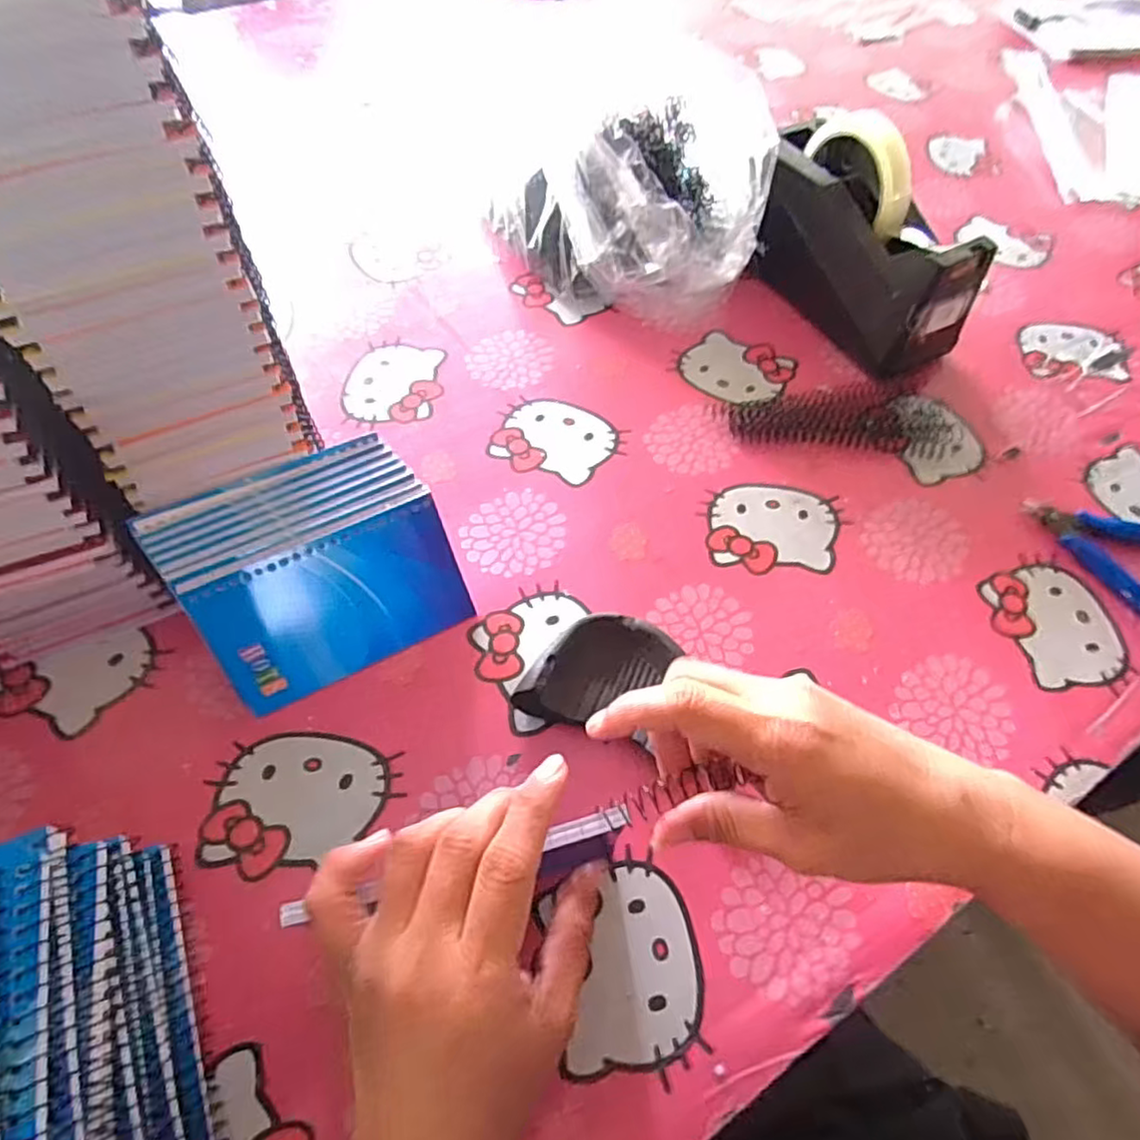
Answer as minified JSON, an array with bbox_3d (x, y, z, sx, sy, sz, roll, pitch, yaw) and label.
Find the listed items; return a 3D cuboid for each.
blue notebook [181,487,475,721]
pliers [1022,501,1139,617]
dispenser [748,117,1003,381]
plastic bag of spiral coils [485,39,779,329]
[{"bbox_3d":[-0.122,0.018,0.357,0.129,0.081,0.004,-24,28,-17],"label":"blue notebook"},{"bbox_3d":[0.368,-0.014,0.421,0.091,0.010,0.122,-27,63,-18],"label":"pliers"},{"bbox_3d":[0.214,-0.249,0.497,0.073,0.119,0.191,-27,63,-18],"label":"dispenser"},{"bbox_3d":[0.049,-0.284,0.518,0.198,0.117,0.172,-10,59,-8],"label":"plastic bag of spiral coils"}]

